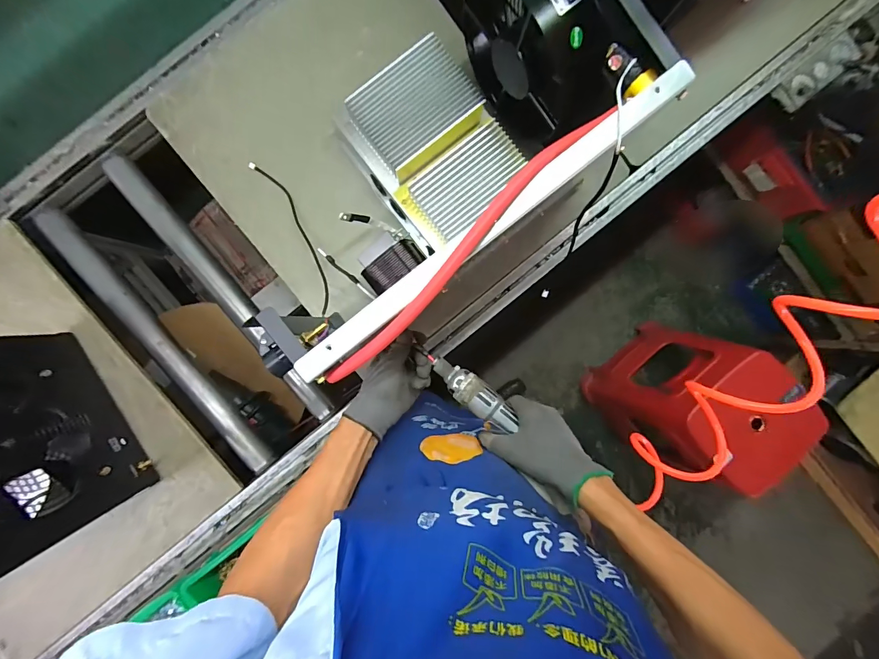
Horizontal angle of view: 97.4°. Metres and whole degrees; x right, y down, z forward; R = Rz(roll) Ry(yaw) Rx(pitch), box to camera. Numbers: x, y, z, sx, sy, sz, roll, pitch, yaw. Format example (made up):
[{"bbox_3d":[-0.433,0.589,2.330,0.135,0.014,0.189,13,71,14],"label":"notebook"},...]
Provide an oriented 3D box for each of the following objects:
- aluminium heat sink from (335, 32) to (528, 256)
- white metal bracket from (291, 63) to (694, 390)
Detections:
[{"bbox_3d":[-0.005,-0.266,0.576,0.190,0.071,0.242,-37,93,0],"label":"aluminium heat sink"},{"bbox_3d":[0.050,-0.102,0.386,0.469,0.026,0.046,-40,93,2],"label":"white metal bracket"}]

